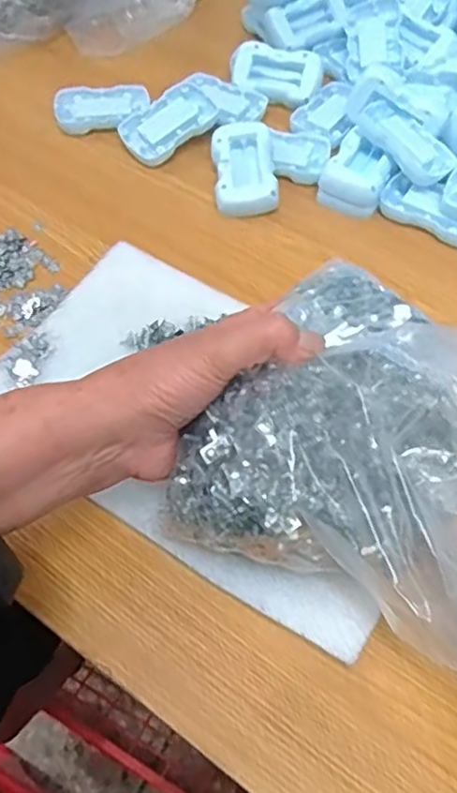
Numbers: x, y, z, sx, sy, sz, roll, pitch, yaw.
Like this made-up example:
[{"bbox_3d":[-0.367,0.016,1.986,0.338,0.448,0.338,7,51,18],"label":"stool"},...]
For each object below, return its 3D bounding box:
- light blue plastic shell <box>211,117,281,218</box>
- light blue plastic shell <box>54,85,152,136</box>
[{"bbox_3d":[0.014,-0.199,0.558,0.052,0.025,0.088,-3,58,-5],"label":"light blue plastic shell"},{"bbox_3d":[-0.119,-0.274,0.612,0.088,0.013,0.055,-10,59,-10],"label":"light blue plastic shell"}]

